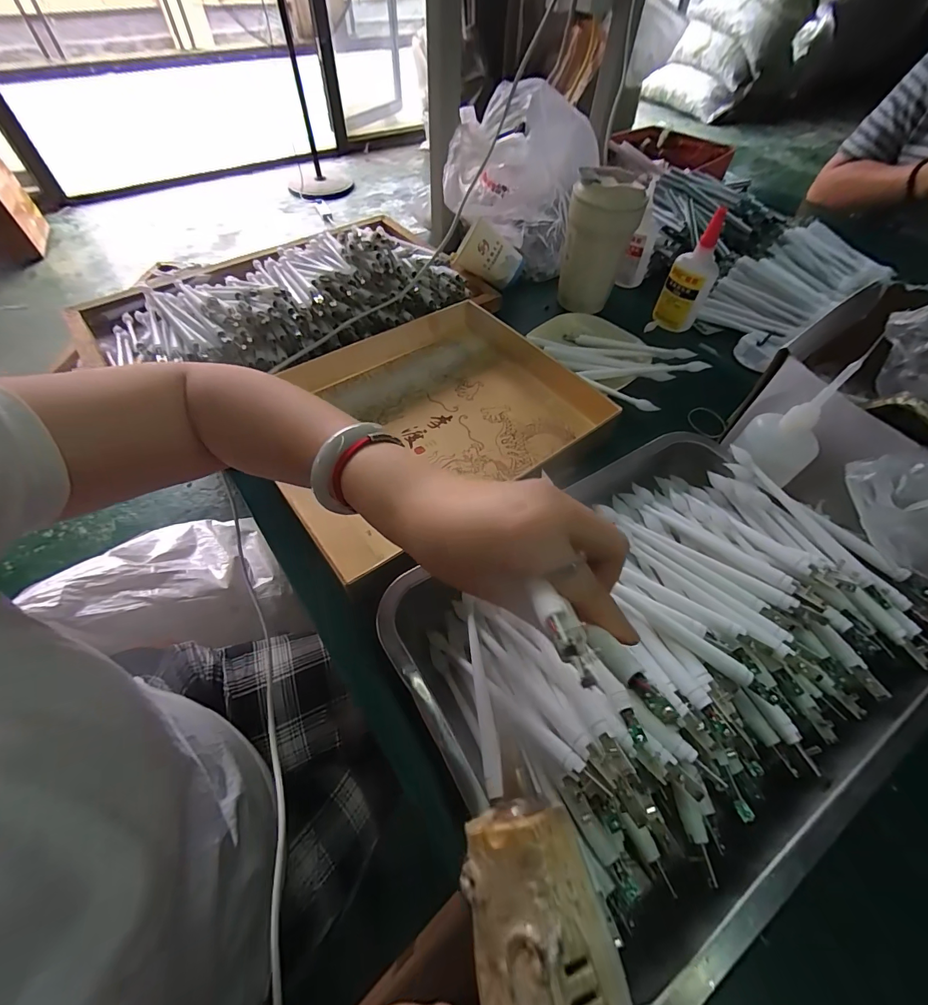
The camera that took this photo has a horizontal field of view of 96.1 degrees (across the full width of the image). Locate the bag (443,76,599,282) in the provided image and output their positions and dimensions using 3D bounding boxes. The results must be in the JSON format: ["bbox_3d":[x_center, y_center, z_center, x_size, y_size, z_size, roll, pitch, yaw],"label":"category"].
[{"bbox_3d":[0.081,-0.468,0.598,0.169,0.200,0.159,16,56,9],"label":"bag"}]

